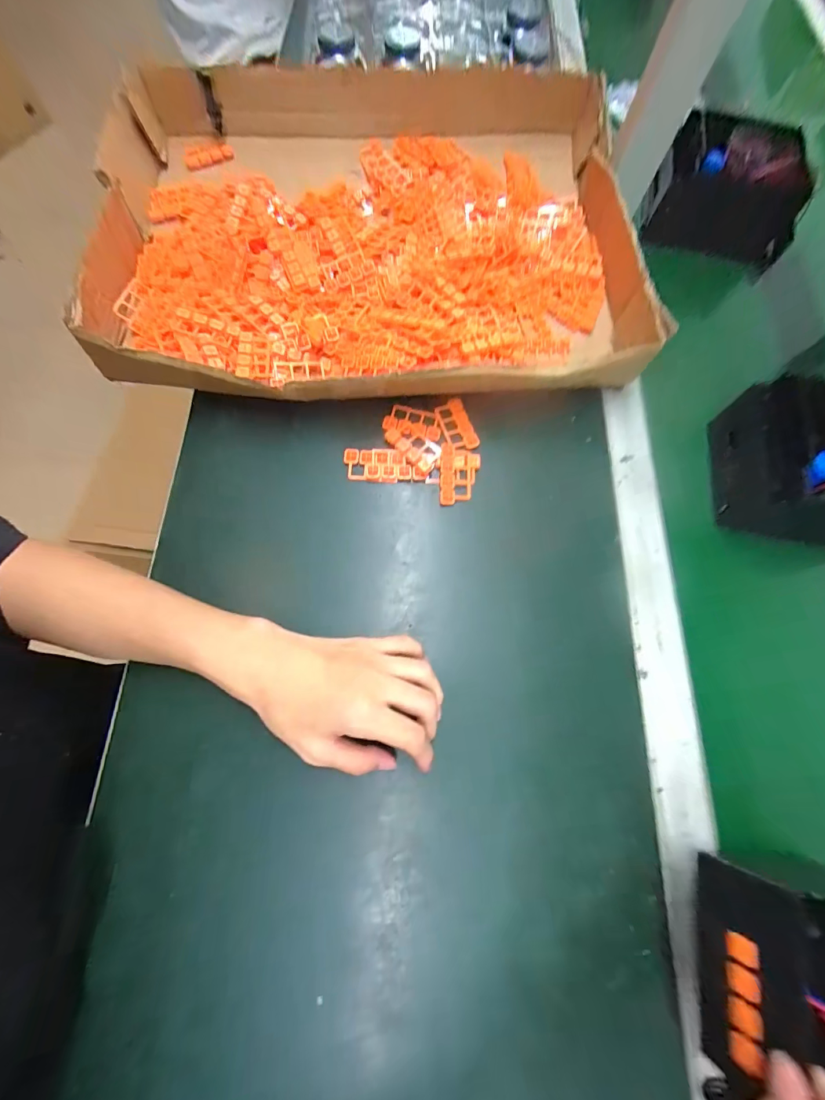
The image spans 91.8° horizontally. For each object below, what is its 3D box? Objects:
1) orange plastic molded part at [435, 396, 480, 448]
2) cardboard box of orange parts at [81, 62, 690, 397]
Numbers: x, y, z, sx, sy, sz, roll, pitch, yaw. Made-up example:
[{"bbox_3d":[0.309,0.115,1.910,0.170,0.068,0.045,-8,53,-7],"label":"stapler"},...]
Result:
[{"bbox_3d":[0.042,-0.118,0.376,0.031,0.010,0.050,-13,78,-8],"label":"orange plastic molded part"},{"bbox_3d":[-0.038,-0.332,0.409,0.509,0.059,0.409,-3,74,-2],"label":"cardboard box of orange parts"}]

